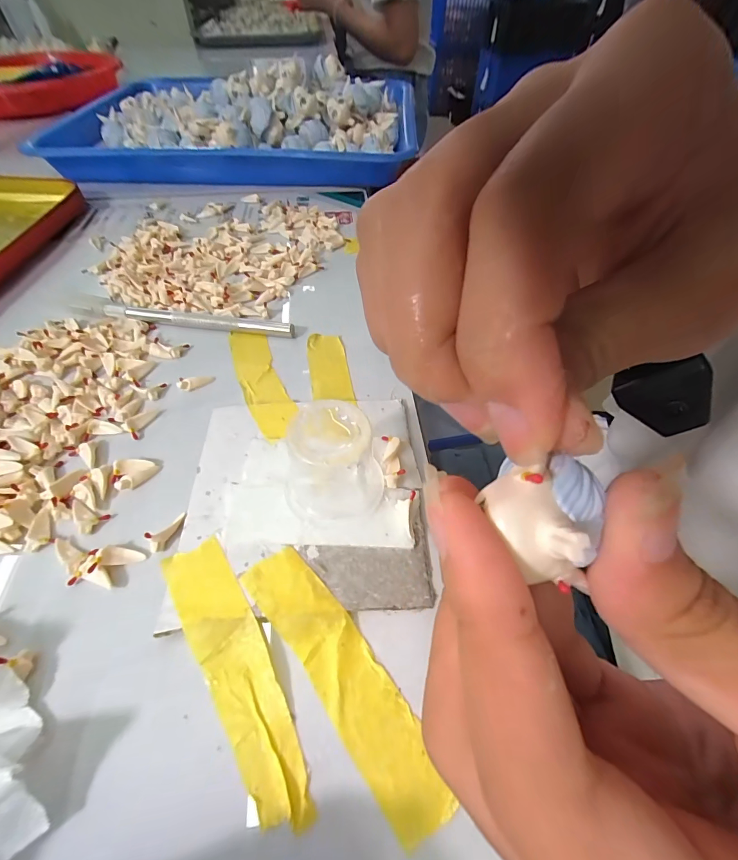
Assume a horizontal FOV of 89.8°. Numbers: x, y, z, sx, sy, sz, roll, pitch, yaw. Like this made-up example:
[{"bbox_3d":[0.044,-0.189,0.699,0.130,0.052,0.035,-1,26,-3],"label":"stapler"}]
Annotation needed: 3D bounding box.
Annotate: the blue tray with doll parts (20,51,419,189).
[{"bbox_3d":[-0.121,-0.319,0.366,0.334,0.064,0.253,4,53,2],"label":"blue tray with doll parts"}]

